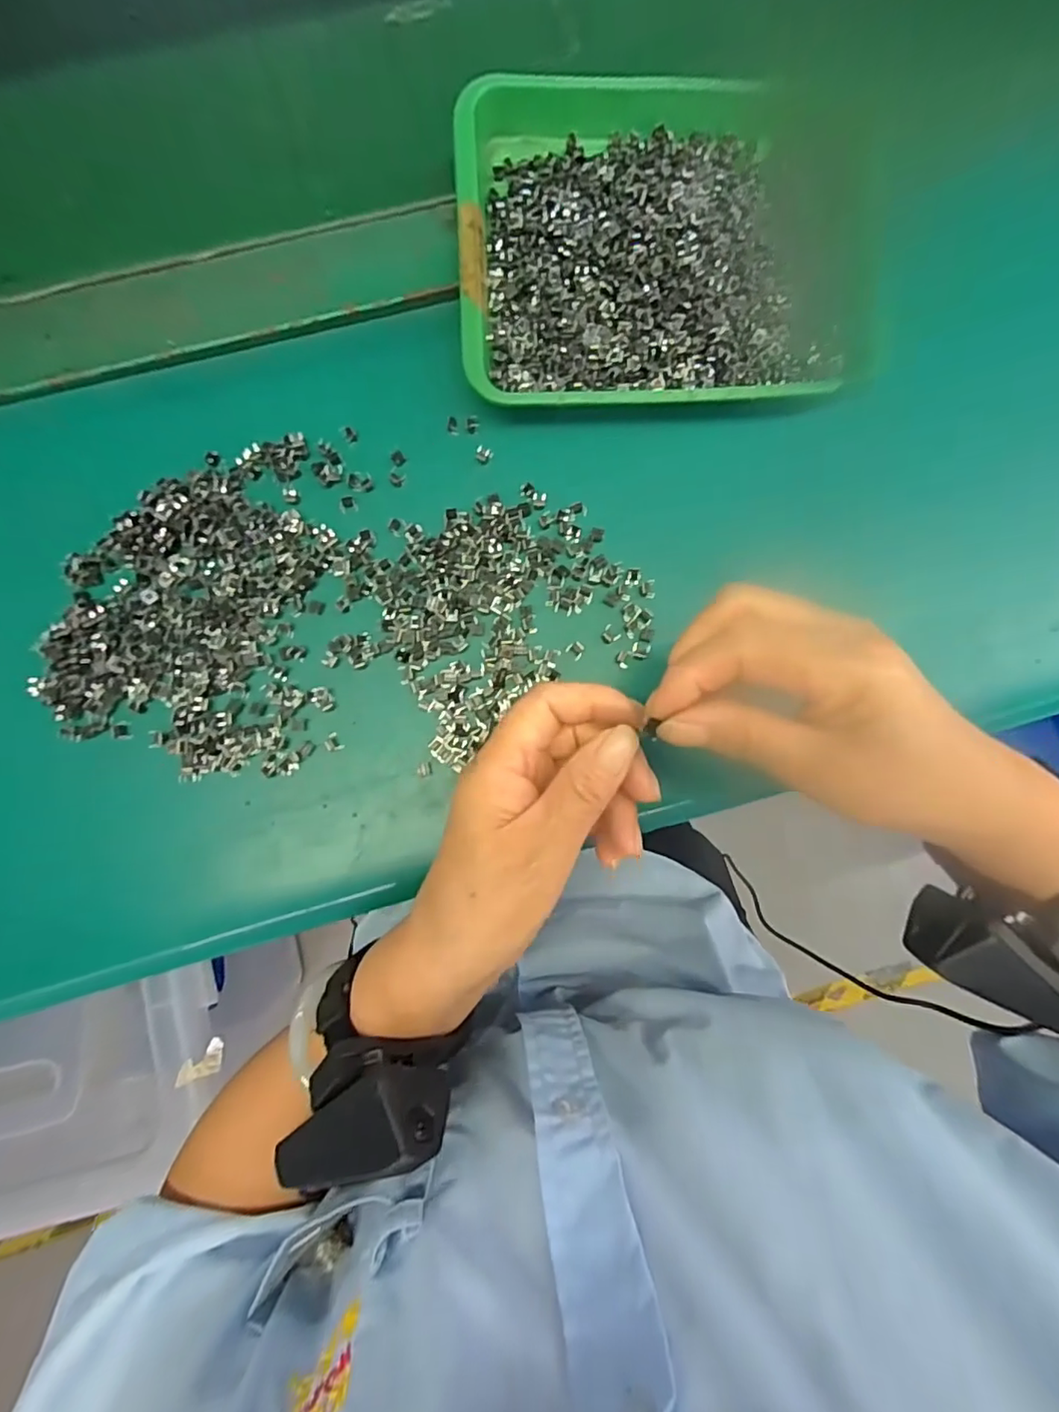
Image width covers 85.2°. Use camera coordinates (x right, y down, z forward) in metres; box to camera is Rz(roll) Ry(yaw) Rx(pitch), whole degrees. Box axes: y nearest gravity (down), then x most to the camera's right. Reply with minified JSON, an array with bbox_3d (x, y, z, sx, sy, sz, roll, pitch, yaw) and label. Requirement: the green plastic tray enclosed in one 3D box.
[{"bbox_3d":[0.067,-0.243,0.305,0.205,0.035,0.180,-2,83,-1],"label":"green plastic tray"}]

